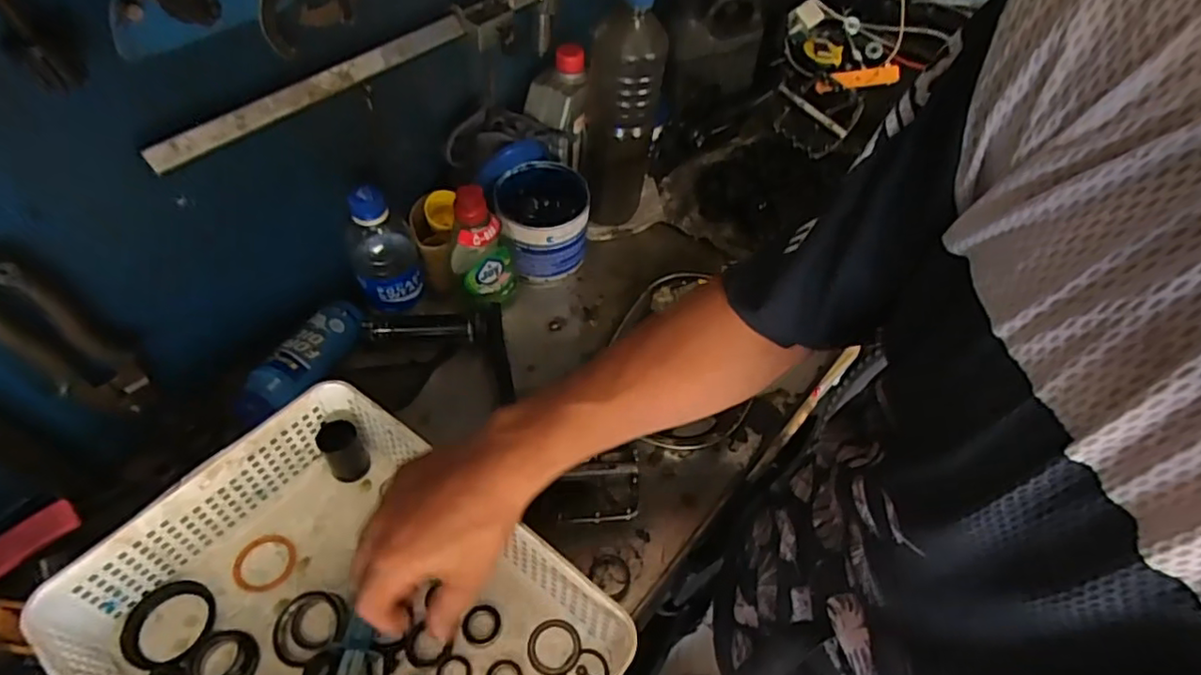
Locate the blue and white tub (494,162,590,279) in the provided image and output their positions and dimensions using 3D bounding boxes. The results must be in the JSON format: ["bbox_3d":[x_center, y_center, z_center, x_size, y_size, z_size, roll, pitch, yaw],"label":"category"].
[{"bbox_3d":[-0.060,-0.123,0.687,0.102,0.097,0.099,-12,56,-10],"label":"blue and white tub"}]

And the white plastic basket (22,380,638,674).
[{"bbox_3d":[-0.174,0.210,0.429,0.327,0.080,0.245,33,56,21],"label":"white plastic basket"}]

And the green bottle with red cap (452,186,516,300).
[{"bbox_3d":[-0.115,-0.088,0.614,0.064,0.147,0.036,-22,56,-20],"label":"green bottle with red cap"}]

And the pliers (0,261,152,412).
[{"bbox_3d":[-0.384,0.003,0.442,0.016,0.176,0.049,30,59,18],"label":"pliers"}]

